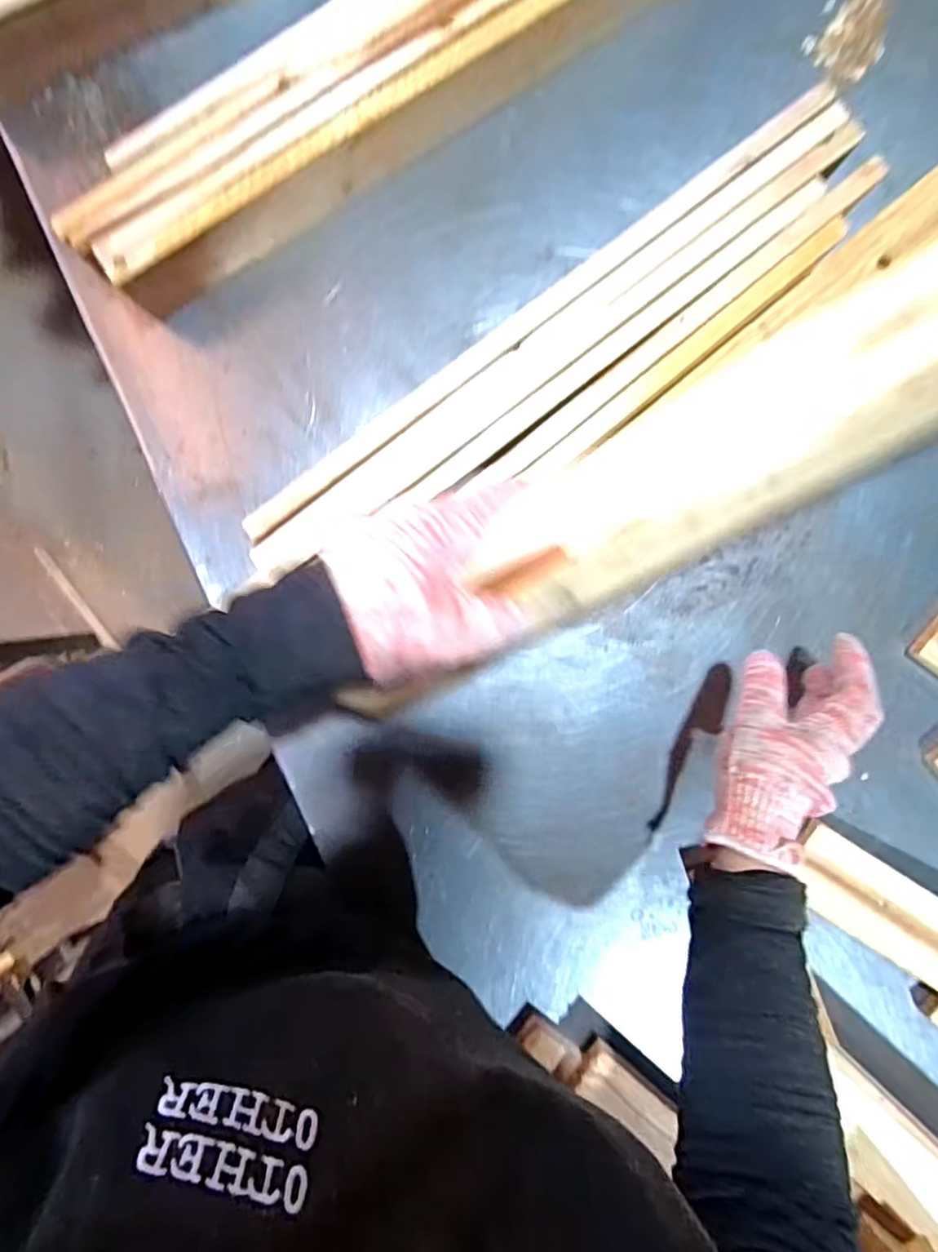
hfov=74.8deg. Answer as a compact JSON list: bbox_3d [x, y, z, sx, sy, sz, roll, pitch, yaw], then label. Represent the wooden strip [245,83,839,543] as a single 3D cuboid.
[{"bbox_3d":[0.039,-0.206,0.412,0.467,0.010,0.025,-36,91,3],"label":"wooden strip"}]

